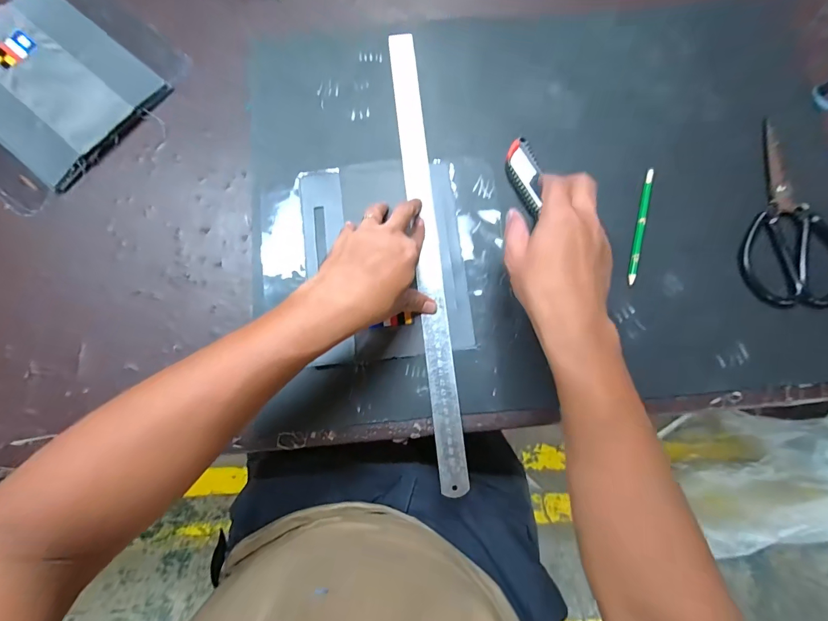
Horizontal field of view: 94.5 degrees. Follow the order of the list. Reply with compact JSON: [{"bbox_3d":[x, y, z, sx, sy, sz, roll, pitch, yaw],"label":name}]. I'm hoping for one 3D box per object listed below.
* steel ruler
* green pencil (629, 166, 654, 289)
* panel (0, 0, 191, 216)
[{"bbox_3d":[0.014,-0.075,0.427,0.031,0.006,0.522,-6,80,-1],"label":"steel ruler"},{"bbox_3d":[0.253,-0.095,0.425,0.009,0.005,0.137,15,80,3],"label":"green pencil"},{"bbox_3d":[-0.435,-0.269,0.454,0.224,0.015,0.265,39,82,7],"label":"panel"}]

